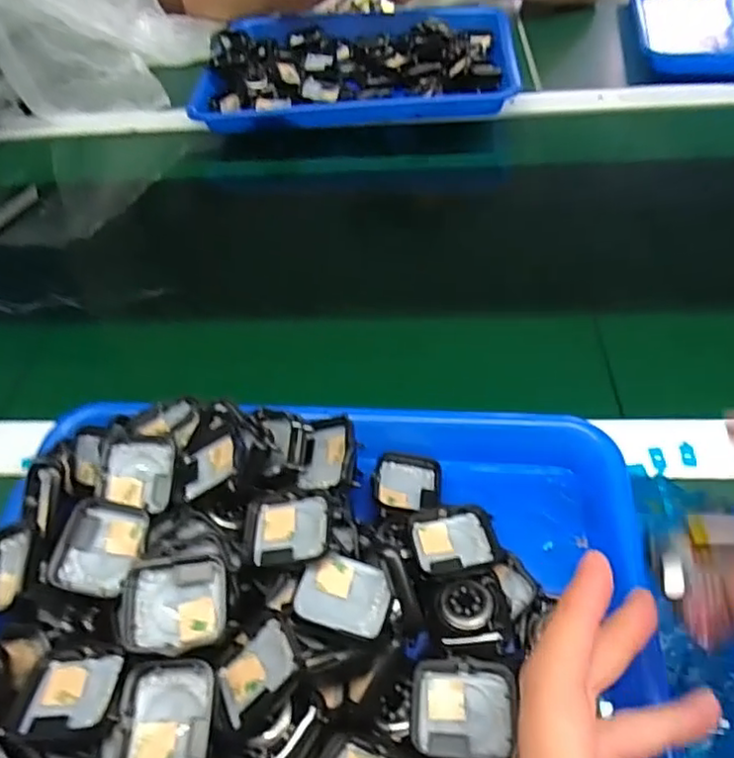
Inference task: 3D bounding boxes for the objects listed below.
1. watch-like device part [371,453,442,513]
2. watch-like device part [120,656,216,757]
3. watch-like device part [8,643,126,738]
[{"bbox_3d":[0.023,0.059,0.357,0.038,0.012,0.039,6,50,2],"label":"watch-like device part"},{"bbox_3d":[-0.078,0.133,0.249,0.035,0.010,0.043,-5,49,2],"label":"watch-like device part"},{"bbox_3d":[-0.121,0.128,0.261,0.037,0.005,0.034,-4,41,3],"label":"watch-like device part"}]

